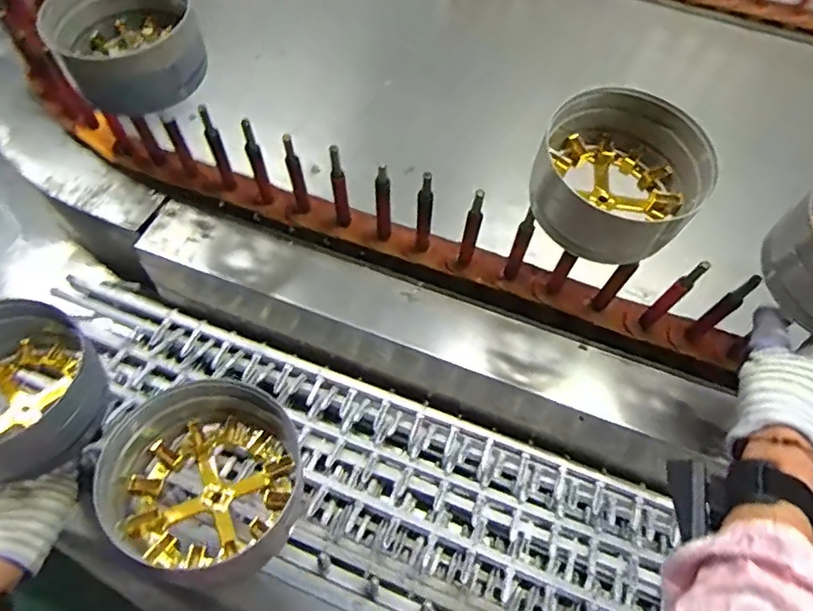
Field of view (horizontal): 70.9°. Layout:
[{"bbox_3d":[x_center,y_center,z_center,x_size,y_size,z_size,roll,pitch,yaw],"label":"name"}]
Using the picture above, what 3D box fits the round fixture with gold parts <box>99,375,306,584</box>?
[{"bbox_3d":[-0.151,0.133,0.441,0.128,0.086,0.135,-1,57,2],"label":"round fixture with gold parts"}]

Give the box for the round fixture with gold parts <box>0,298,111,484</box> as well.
[{"bbox_3d":[-0.320,0.071,0.466,0.134,0.081,0.128,-1,57,2],"label":"round fixture with gold parts"}]

